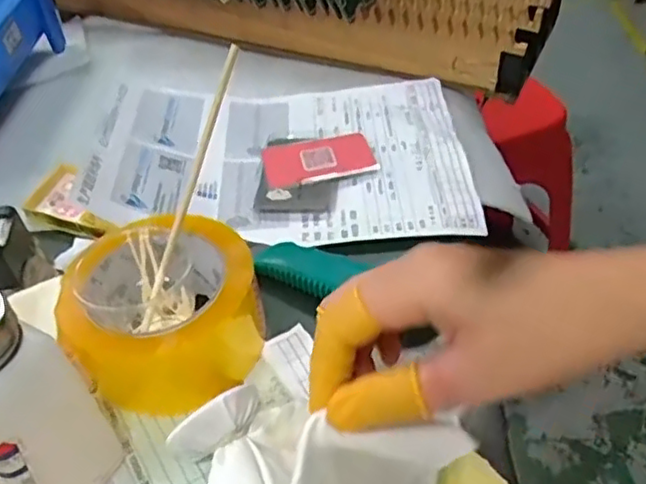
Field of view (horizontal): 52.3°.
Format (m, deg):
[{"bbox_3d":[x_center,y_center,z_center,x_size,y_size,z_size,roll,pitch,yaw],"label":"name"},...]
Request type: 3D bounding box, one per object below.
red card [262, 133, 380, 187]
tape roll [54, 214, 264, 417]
[{"bbox_3d":[-0.003,-0.064,0.526,0.087,0.009,0.052,-11,42,-5],"label":"red card"},{"bbox_3d":[-0.088,0.040,0.384,0.092,0.077,0.098,-3,42,3],"label":"tape roll"}]

